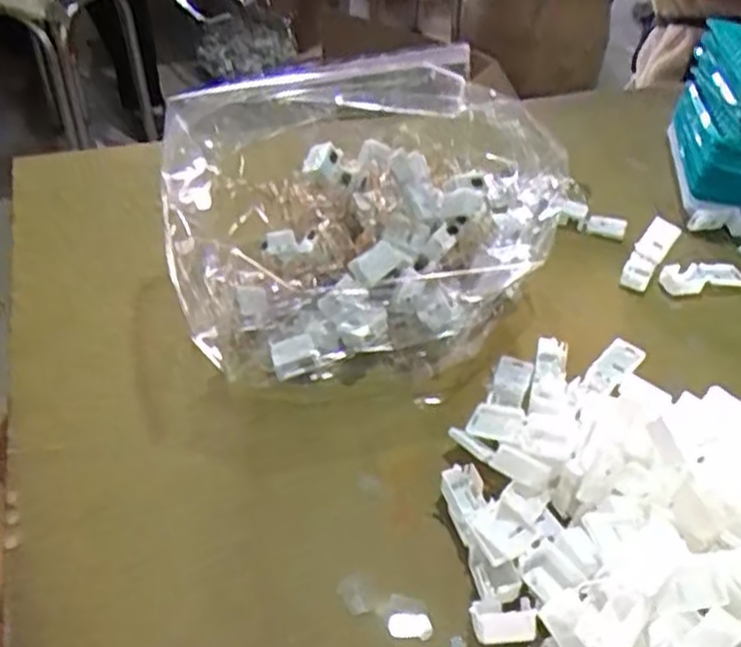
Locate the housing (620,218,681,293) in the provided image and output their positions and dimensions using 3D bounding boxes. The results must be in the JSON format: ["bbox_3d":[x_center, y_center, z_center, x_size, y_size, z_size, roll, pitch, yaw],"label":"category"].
[{"bbox_3d":[0.189,-0.046,0.531,0.020,0.009,0.058,36,72,0],"label":"housing"}]

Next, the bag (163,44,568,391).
[{"bbox_3d":[-0.007,-0.072,0.476,0.221,0.128,0.181,-6,41,-11],"label":"bag"}]

